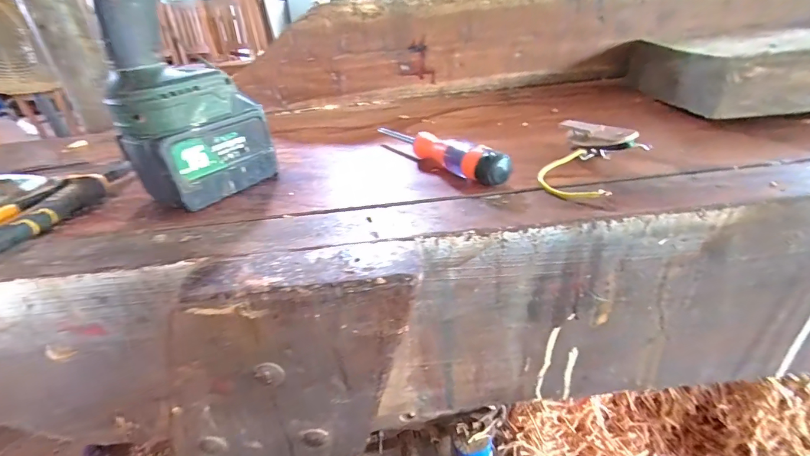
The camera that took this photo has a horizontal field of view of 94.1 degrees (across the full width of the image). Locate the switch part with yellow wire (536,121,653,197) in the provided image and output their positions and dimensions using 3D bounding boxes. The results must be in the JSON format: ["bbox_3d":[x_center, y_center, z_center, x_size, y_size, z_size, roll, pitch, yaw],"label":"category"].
[{"bbox_3d":[0.154,-0.063,0.315,0.077,0.038,0.108,18,38,34],"label":"switch part with yellow wire"}]

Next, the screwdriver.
[{"bbox_3d":[0.030,-0.072,0.359,0.030,0.031,0.158,-25,36,-28],"label":"screwdriver"}]

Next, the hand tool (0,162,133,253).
[{"bbox_3d":[-0.320,-0.024,0.344,0.046,0.025,0.157,1,32,12],"label":"hand tool"}]

